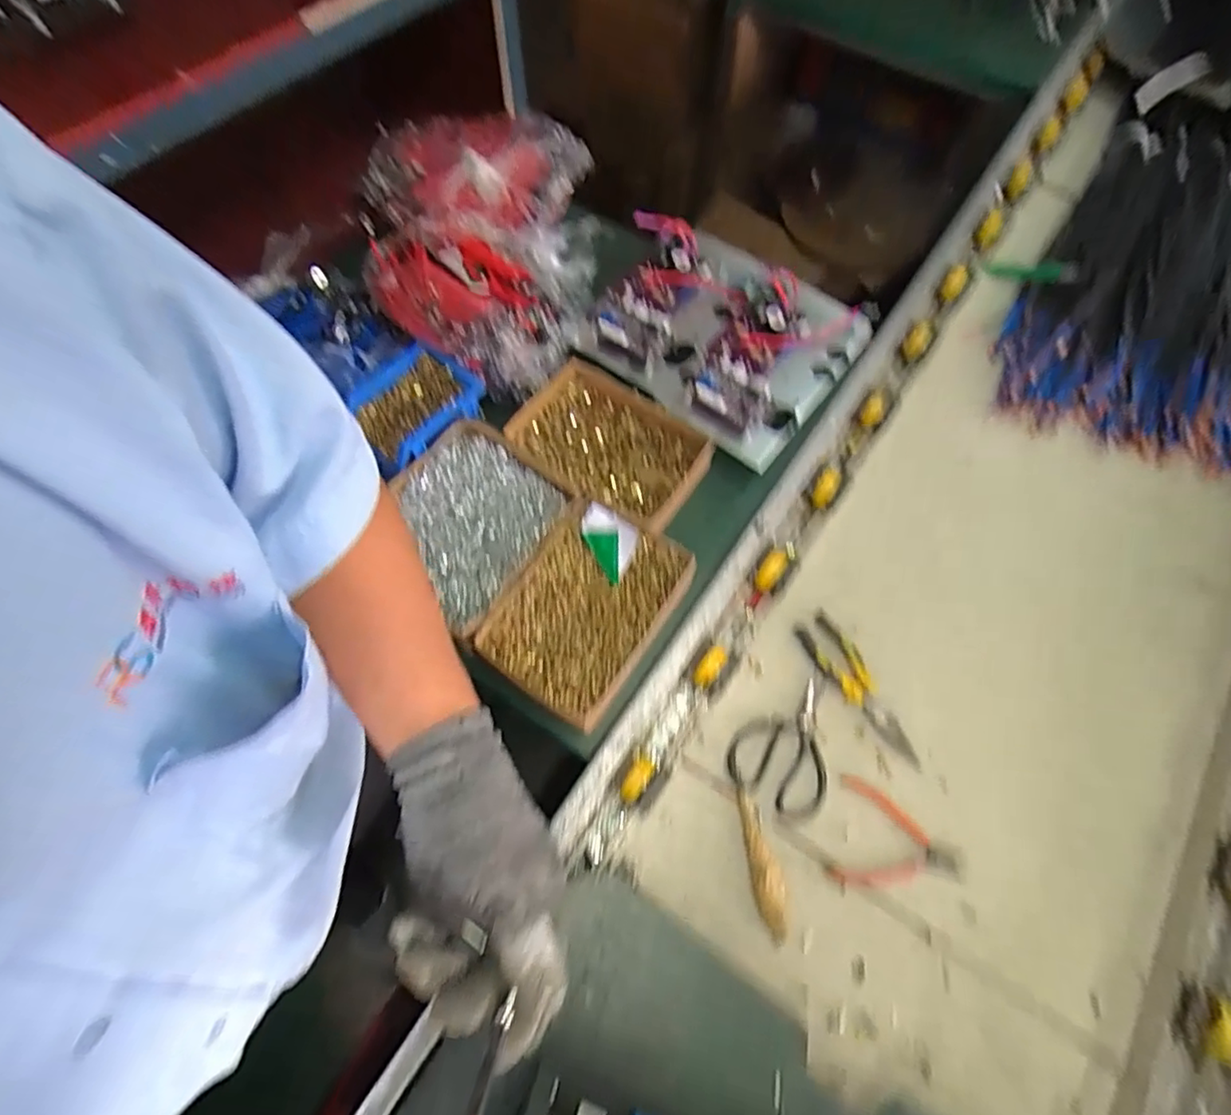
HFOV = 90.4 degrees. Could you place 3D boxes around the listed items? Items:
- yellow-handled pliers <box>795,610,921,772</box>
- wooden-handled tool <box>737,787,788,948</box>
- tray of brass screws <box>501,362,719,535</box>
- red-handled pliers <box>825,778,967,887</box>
[{"bbox_3d":[0.287,0.154,0.712,0.046,0.013,0.193,-32,72,-14],"label":"yellow-handled pliers"},{"bbox_3d":[0.152,0.315,0.632,0.031,0.022,0.142,-9,68,-5],"label":"wooden-handled tool"},{"bbox_3d":[-0.009,-0.129,0.734,0.221,0.046,0.149,34,71,11],"label":"tray of brass screws"},{"bbox_3d":[0.301,0.306,0.647,0.135,0.012,0.105,19,68,6],"label":"red-handled pliers"}]

